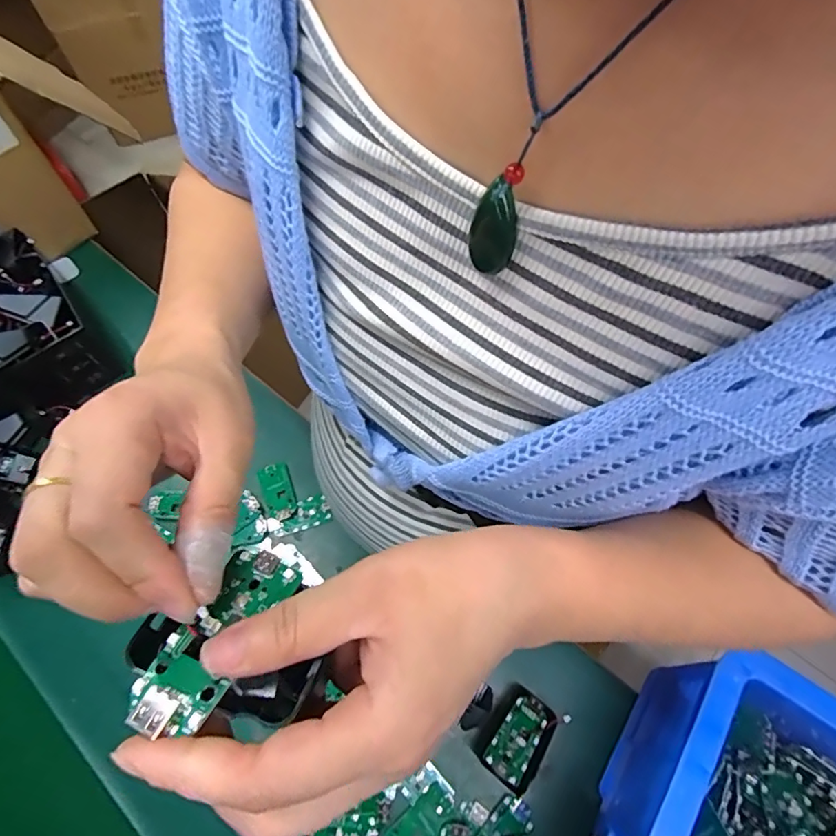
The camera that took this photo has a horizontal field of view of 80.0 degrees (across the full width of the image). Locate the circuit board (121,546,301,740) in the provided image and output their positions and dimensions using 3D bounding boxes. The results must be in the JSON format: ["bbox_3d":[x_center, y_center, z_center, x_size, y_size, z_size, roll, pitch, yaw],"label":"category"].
[{"bbox_3d":[-0.069,0.074,0.169,0.028,0.009,0.061,24,51,12],"label":"circuit board"}]

